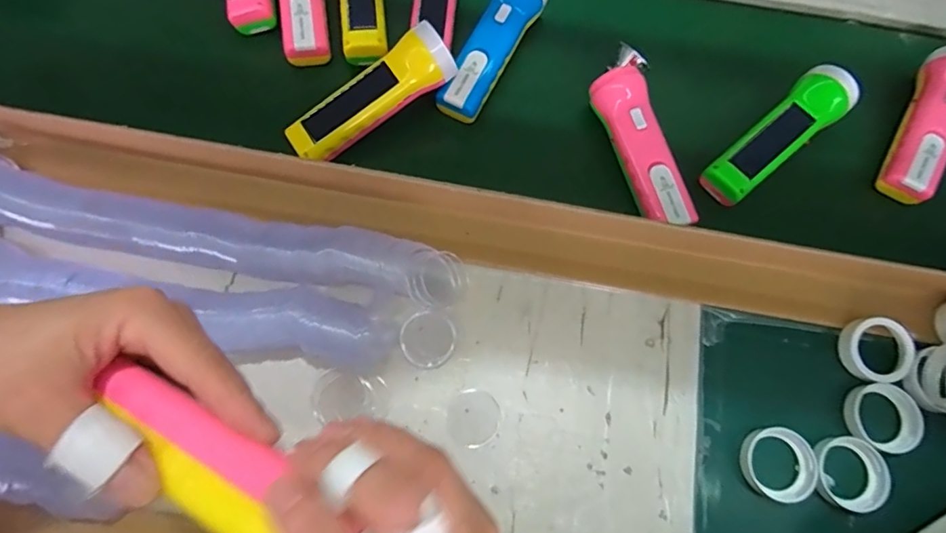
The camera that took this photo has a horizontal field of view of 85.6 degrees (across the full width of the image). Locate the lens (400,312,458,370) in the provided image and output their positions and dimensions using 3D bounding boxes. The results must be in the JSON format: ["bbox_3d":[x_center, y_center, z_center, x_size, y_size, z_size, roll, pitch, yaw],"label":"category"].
[{"bbox_3d":[-0.037,0.060,0.423,0.045,0.006,0.044,2,73,-5],"label":"lens"}]

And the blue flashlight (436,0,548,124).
[{"bbox_3d":[0.023,-0.219,0.505,0.048,0.047,0.170,26,74,5],"label":"blue flashlight"}]

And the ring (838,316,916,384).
[{"bbox_3d":[0.337,0.069,0.426,0.052,0.013,0.053,-13,79,9],"label":"ring"}]

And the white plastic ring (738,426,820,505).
[{"bbox_3d":[0.243,0.157,0.407,0.055,0.016,0.055,2,73,-5],"label":"white plastic ring"}]

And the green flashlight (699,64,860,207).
[{"bbox_3d":[0.289,-0.121,0.482,0.166,0.042,0.049,-41,81,-15],"label":"green flashlight"}]

